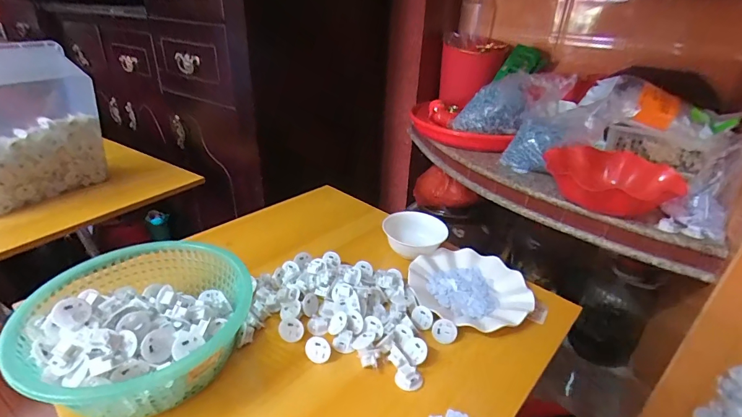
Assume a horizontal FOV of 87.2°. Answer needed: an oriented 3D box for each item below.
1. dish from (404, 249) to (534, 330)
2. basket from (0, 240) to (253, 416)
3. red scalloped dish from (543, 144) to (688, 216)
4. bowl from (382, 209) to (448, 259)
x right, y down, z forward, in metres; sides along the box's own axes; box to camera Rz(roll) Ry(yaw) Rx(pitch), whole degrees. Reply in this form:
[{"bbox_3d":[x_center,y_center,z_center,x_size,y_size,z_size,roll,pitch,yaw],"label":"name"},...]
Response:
[{"bbox_3d":[0.151,0.125,0.612,0.178,0.023,0.173,2,29,-1],"label":"dish"},{"bbox_3d":[-0.271,0.131,0.457,0.216,0.080,0.229,12,30,15],"label":"basket"},{"bbox_3d":[0.450,-0.054,0.729,0.212,0.060,0.213,2,29,-1],"label":"red scalloped dish"},{"bbox_3d":[0.077,0.053,0.709,0.110,0.051,0.110,2,29,-1],"label":"bowl"}]

